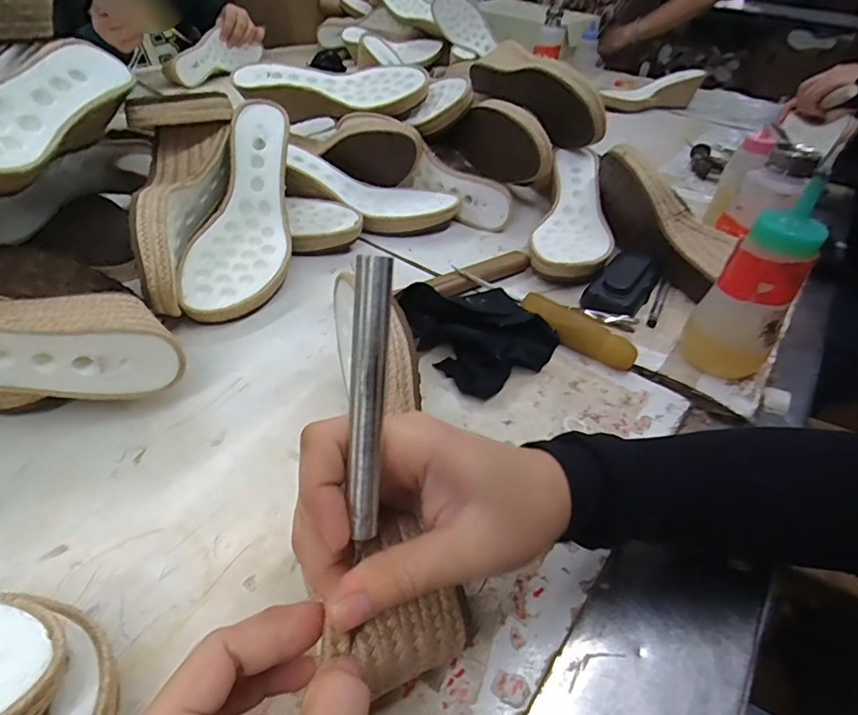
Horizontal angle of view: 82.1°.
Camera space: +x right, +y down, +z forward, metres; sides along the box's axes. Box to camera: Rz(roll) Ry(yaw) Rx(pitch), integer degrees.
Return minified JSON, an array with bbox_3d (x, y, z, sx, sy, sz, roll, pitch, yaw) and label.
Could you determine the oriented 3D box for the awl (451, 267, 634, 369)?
[{"bbox_3d":[0.101,-0.043,0.437,0.172,0.023,0.029,34,48,28],"label":"awl"}]

